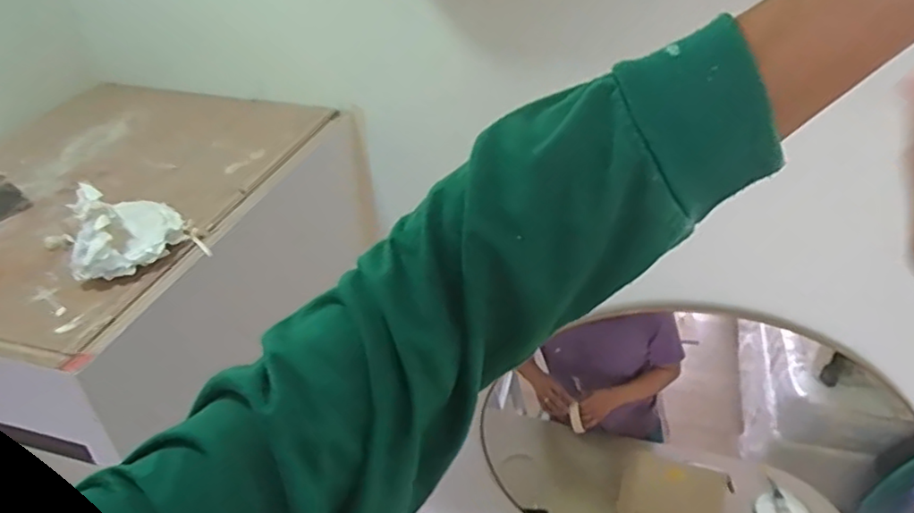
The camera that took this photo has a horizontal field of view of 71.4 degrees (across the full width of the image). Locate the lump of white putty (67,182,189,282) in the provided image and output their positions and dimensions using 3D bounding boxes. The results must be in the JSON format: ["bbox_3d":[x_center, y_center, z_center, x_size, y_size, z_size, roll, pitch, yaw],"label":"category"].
[{"bbox_3d":[-0.392,-0.046,0.749,0.119,0.062,0.143,-17,39,-20],"label":"lump of white putty"}]

